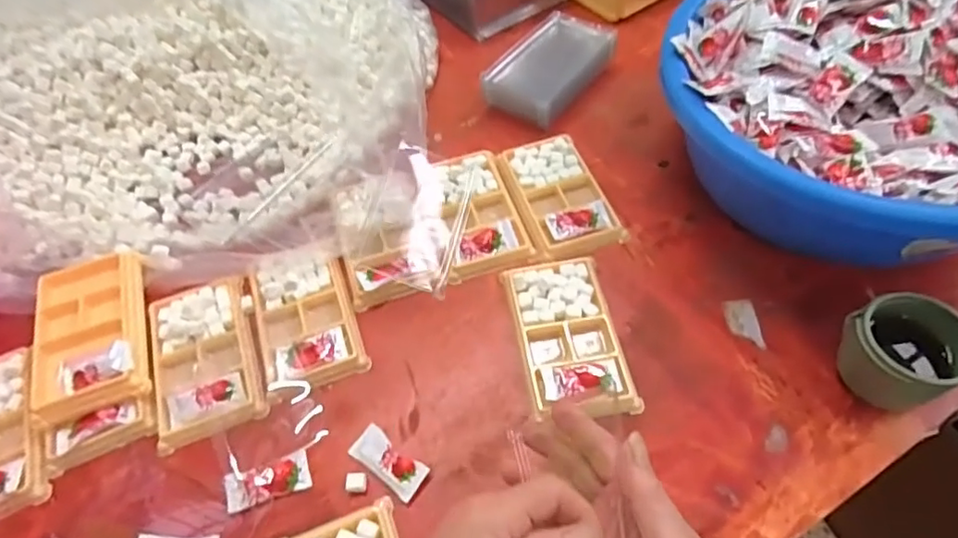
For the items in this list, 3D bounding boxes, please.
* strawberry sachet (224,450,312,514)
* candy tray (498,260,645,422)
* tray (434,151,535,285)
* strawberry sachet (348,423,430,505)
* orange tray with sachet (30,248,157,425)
[{"bbox_3d":[-0.147,0.148,0.403,0.055,0.007,0.026,-19,57,-8],"label":"strawberry sachet"},{"bbox_3d":[0.068,0.048,0.447,0.074,0.016,0.134,-9,56,-1],"label":"candy tray"},{"bbox_3d":[-0.004,-0.053,0.531,0.072,0.020,0.128,-16,56,-6],"label":"tray"},{"bbox_3d":[-0.063,0.134,0.406,0.058,0.011,0.025,31,64,23],"label":"strawberry sachet"},{"bbox_3d":[-0.314,0.047,0.470,0.079,0.025,0.146,-21,57,-9],"label":"orange tray with sachet"}]

